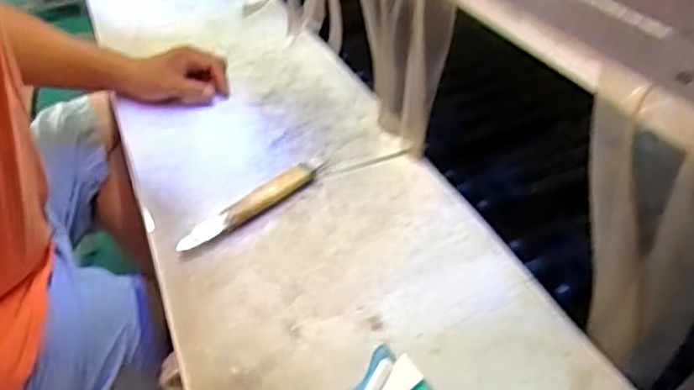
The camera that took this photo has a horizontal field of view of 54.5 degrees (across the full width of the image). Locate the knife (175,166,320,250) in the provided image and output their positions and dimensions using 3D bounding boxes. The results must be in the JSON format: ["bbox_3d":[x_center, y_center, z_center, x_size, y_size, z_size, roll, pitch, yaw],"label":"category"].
[{"bbox_3d":[-0.094,0.010,0.659,0.164,0.017,0.025,-34,46,-32],"label":"knife"}]

